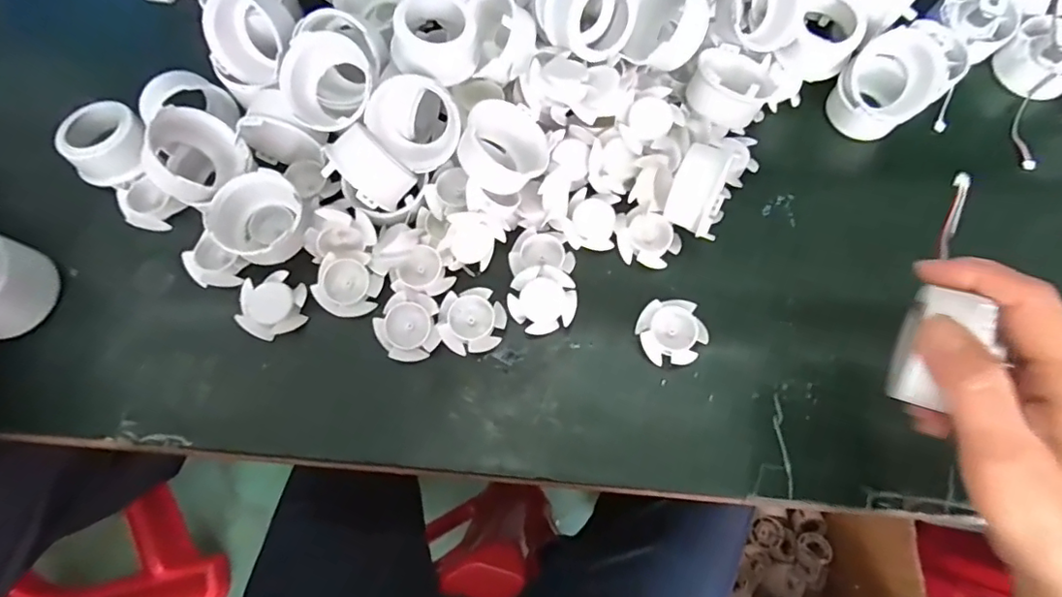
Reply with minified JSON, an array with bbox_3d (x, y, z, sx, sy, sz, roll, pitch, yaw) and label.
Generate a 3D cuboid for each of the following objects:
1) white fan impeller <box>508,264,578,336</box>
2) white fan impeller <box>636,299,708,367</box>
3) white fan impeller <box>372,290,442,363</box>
[{"bbox_3d":[0.007,0.001,0.338,0.041,0.014,0.041,0,95,-2],"label":"white fan impeller"},{"bbox_3d":[0.085,0.021,0.335,0.039,0.014,0.038,0,70,1],"label":"white fan impeller"},{"bbox_3d":[-0.073,0.018,0.335,0.037,0.020,0.039,0,73,0],"label":"white fan impeller"}]

